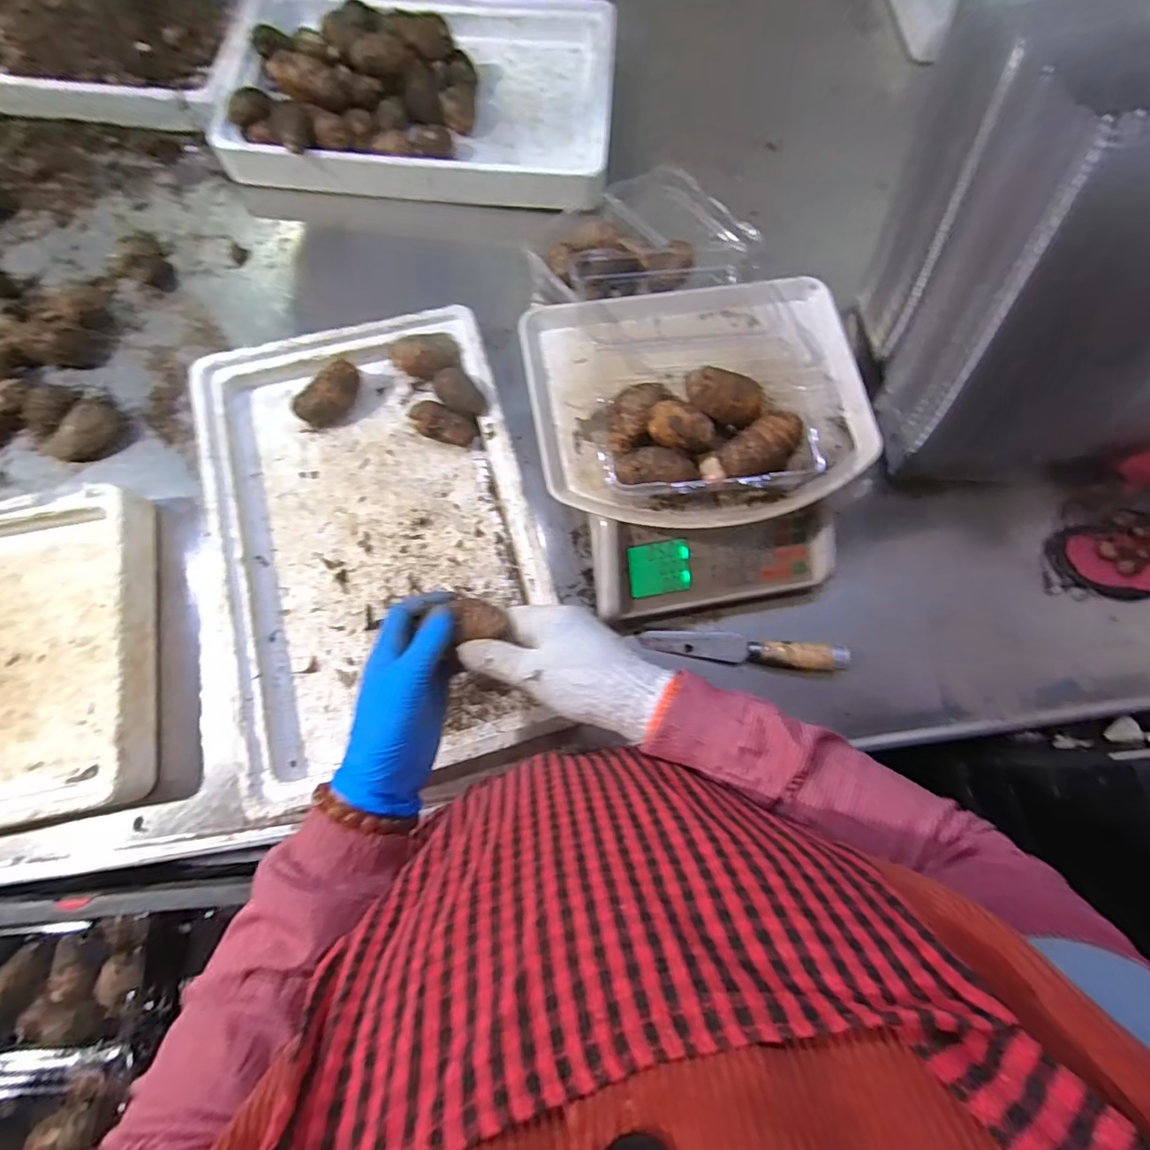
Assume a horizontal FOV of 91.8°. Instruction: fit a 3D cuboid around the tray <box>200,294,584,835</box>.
[{"bbox_3d":[-0.188,-0.042,0.546,0.299,0.047,0.458,-16,75,-5],"label":"tray"}]

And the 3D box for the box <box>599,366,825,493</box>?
[{"bbox_3d":[0.098,-0.114,0.452,0.151,0.062,0.111,-3,75,-2],"label":"box"}]

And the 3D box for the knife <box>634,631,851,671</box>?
[{"bbox_3d":[0.165,0.072,0.550,0.199,0.024,0.027,8,74,1],"label":"knife"}]

